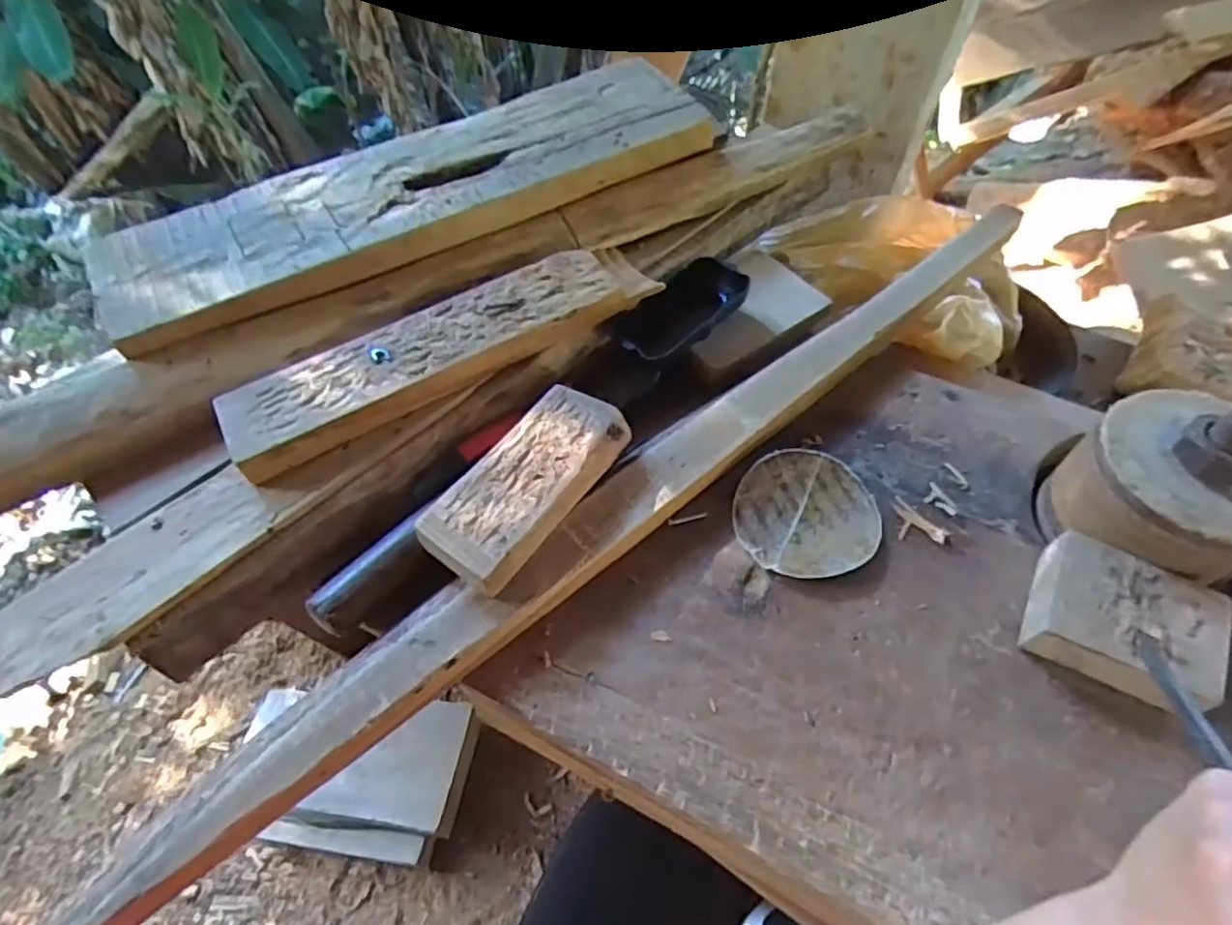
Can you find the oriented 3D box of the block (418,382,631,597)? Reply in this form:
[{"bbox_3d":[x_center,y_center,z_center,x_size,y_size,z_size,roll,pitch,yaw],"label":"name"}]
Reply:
[{"bbox_3d":[-0.053,0.012,0.408,0.060,0.025,0.137,33,64,20],"label":"block"}]

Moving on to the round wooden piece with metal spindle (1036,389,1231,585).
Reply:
[{"bbox_3d":[0.317,0.014,0.379,0.087,0.104,0.095,-1,58,1],"label":"round wooden piece with metal spindle"}]

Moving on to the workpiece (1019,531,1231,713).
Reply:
[{"bbox_3d":[0.277,0.090,0.364,0.090,0.032,0.075,26,62,17],"label":"workpiece"}]

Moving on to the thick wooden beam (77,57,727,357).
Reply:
[{"bbox_3d":[-0.139,-0.205,0.493,0.443,0.022,0.111,-28,61,-15],"label":"thick wooden beam"}]

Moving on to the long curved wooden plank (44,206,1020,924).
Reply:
[{"bbox_3d":[0.005,0.030,0.422,0.788,0.025,0.048,-36,64,-19],"label":"long curved wooden plank"}]

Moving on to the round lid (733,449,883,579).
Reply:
[{"bbox_3d":[0.123,0.032,0.428,0.088,0.010,0.086,-1,58,1],"label":"round lid"}]

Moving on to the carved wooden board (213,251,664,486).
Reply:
[{"bbox_3d":[-0.112,-0.082,0.451,0.291,0.022,0.065,-29,61,-16],"label":"carved wooden board"}]

